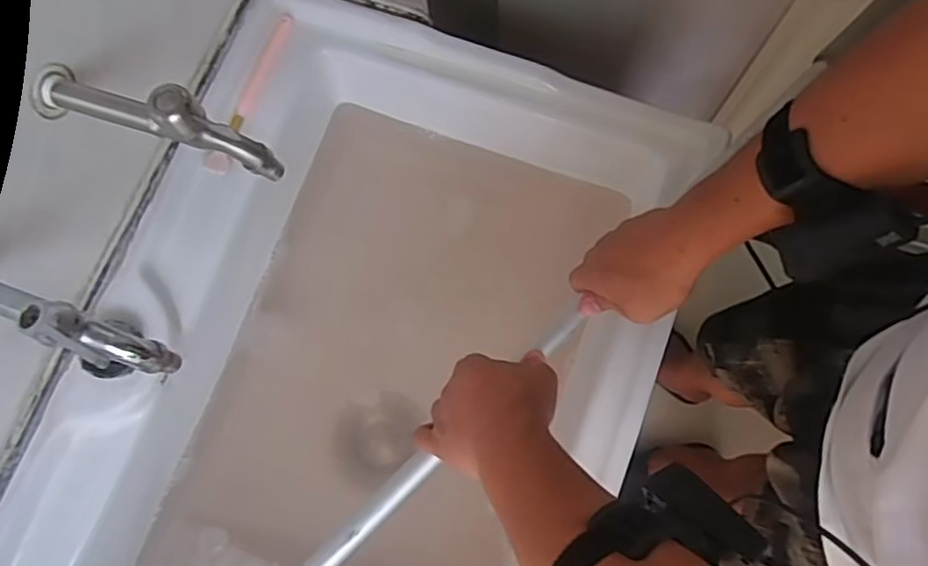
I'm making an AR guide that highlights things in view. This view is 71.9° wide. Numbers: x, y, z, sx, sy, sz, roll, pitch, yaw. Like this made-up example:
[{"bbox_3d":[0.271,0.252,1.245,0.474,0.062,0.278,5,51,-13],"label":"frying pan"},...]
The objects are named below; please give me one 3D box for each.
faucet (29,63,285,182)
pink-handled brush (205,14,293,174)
[{"bbox_3d":[-0.225,-0.119,0.447,0.178,0.077,0.031,18,78,6],"label":"faucet"},{"bbox_3d":[-0.215,-0.194,0.650,0.017,0.014,0.189,18,78,6],"label":"pink-handled brush"}]

